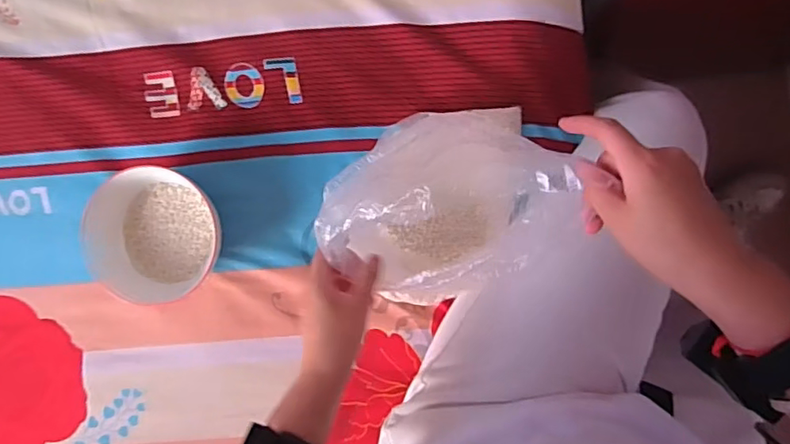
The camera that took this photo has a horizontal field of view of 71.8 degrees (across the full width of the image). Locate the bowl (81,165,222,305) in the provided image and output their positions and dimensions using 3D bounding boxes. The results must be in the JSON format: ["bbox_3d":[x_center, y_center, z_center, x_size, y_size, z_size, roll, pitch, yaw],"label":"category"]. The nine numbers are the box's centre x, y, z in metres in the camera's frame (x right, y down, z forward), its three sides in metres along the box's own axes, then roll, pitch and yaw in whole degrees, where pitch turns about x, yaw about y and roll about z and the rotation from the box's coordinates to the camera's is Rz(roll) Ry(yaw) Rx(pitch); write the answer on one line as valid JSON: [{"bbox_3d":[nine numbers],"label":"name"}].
[{"bbox_3d":[-0.253,0.016,0.586,0.133,0.051,0.140,0,92,4],"label":"bowl"}]

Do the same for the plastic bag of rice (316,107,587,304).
[{"bbox_3d":[0.040,-0.001,0.482,0.180,0.215,0.143,-32,89,4],"label":"plastic bag of rice"}]

